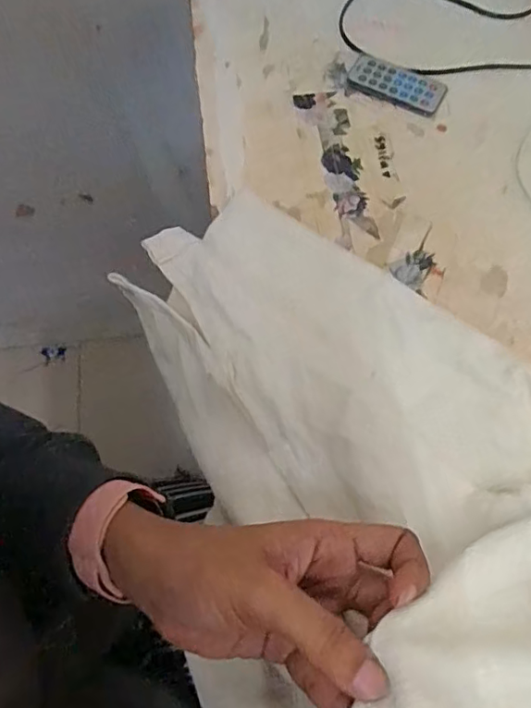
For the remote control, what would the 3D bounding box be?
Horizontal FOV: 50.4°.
[{"bbox_3d":[0.116,-0.239,0.499,0.083,0.012,0.038,22,67,9],"label":"remote control"}]

